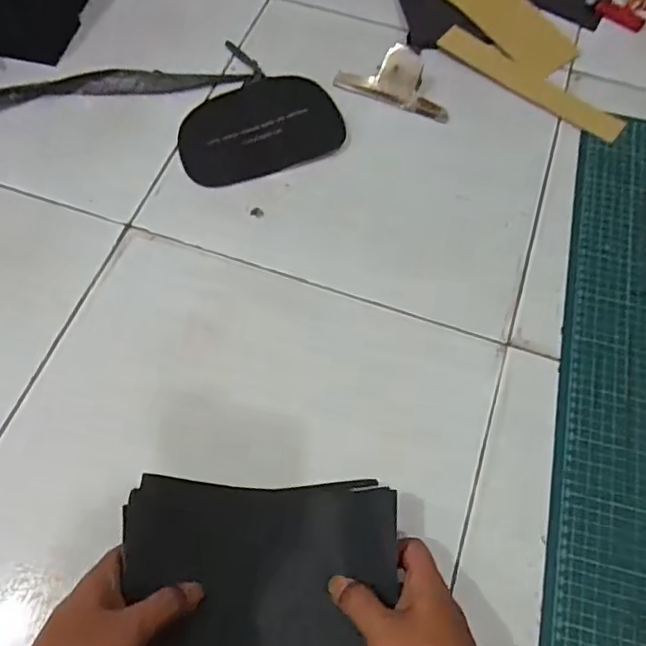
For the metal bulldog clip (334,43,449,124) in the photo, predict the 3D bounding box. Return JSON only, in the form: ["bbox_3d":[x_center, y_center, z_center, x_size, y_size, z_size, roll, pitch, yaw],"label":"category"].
[{"bbox_3d":[0.087,-0.287,0.688,0.144,0.034,0.068,18,65,7],"label":"metal bulldog clip"}]

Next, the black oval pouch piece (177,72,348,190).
[{"bbox_3d":[-0.075,-0.224,0.667,0.180,0.009,0.130,-23,66,-12],"label":"black oval pouch piece"}]

